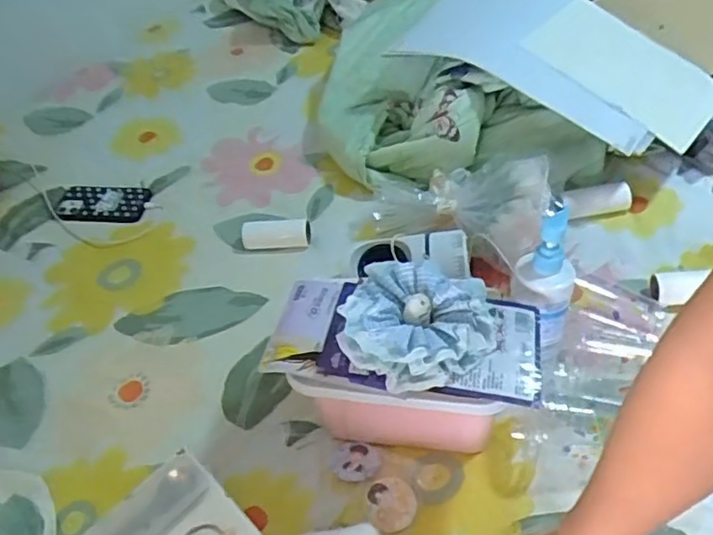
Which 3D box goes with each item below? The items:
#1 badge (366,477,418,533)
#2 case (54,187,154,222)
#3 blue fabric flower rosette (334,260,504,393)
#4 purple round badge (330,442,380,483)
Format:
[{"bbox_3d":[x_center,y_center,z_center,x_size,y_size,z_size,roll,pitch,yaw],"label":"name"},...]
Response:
[{"bbox_3d":[0.037,0.255,0.667,0.054,0.011,0.056,-11,51,13],"label":"badge"},{"bbox_3d":[-0.442,-0.113,1.081,0.170,0.011,0.085,3,51,13],"label":"case"},{"bbox_3d":[0.058,0.050,0.590,0.137,0.045,0.126,1,57,-1],"label":"blue fabric flower rosette"},{"bbox_3d":[-0.003,0.224,0.714,0.057,0.006,0.050,2,42,21],"label":"purple round badge"}]

